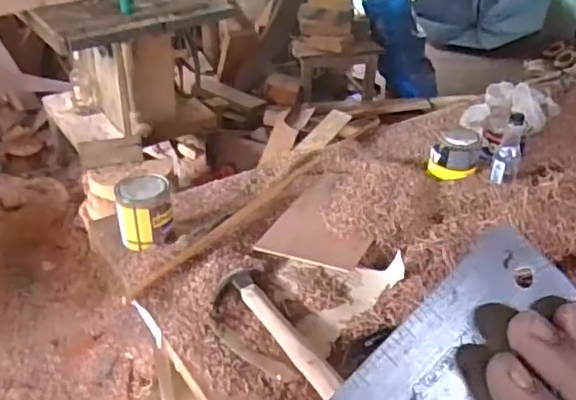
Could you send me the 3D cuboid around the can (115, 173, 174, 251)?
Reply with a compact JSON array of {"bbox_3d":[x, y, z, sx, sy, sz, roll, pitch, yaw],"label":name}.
[{"bbox_3d":[-0.266,0.020,1.121,0.101,0.101,0.108,-6,35,-12],"label":"can"}]

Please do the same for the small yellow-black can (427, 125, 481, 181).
[{"bbox_3d":[0.375,-0.111,1.340,0.103,0.089,0.111,12,35,15],"label":"small yellow-black can"}]

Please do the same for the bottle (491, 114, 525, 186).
[{"bbox_3d":[0.471,-0.112,1.278,0.052,0.151,0.063,18,37,22],"label":"bottle"}]

